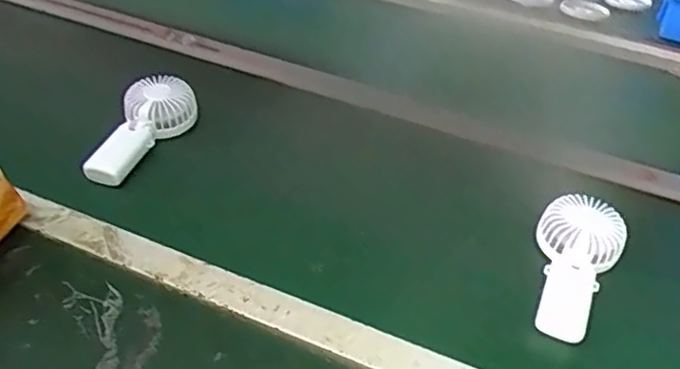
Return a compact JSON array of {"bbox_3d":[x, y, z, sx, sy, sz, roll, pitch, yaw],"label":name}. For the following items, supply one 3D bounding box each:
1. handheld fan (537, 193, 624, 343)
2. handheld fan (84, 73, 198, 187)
[{"bbox_3d":[0.242,0.085,0.637,0.081,0.031,0.164,17,58,16],"label":"handheld fan"},{"bbox_3d":[-0.248,-0.066,0.766,0.069,0.051,0.167,20,59,19],"label":"handheld fan"}]

